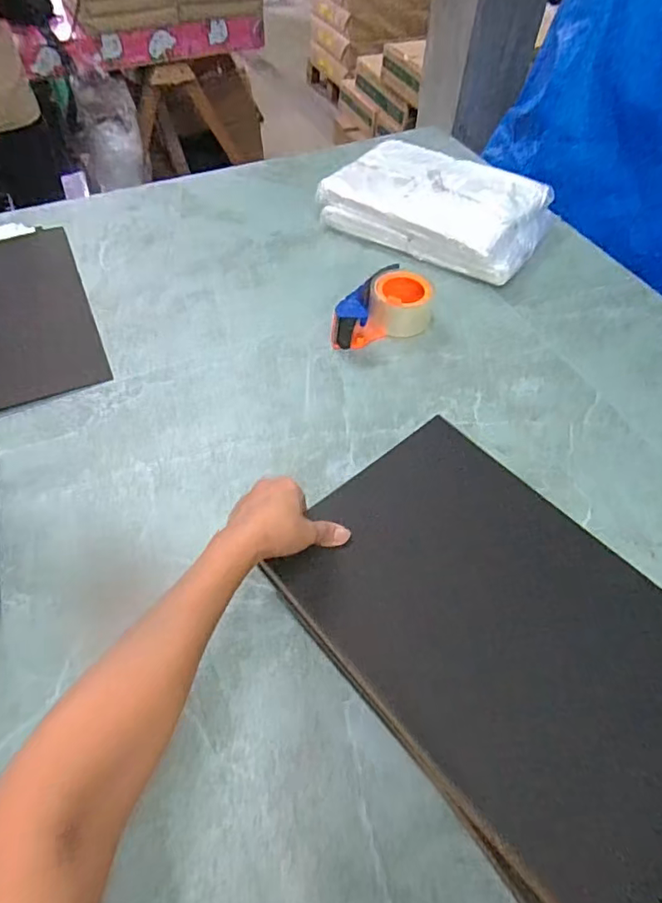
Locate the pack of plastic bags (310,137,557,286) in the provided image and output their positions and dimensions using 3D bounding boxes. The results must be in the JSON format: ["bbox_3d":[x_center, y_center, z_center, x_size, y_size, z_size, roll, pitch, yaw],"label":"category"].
[{"bbox_3d":[0.184,-0.419,0.900,0.345,0.058,0.248,30,59,20],"label":"pack of plastic bags"}]

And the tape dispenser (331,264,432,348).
[{"bbox_3d":[0.078,-0.193,0.739,0.091,0.053,0.152,30,59,20],"label":"tape dispenser"}]

